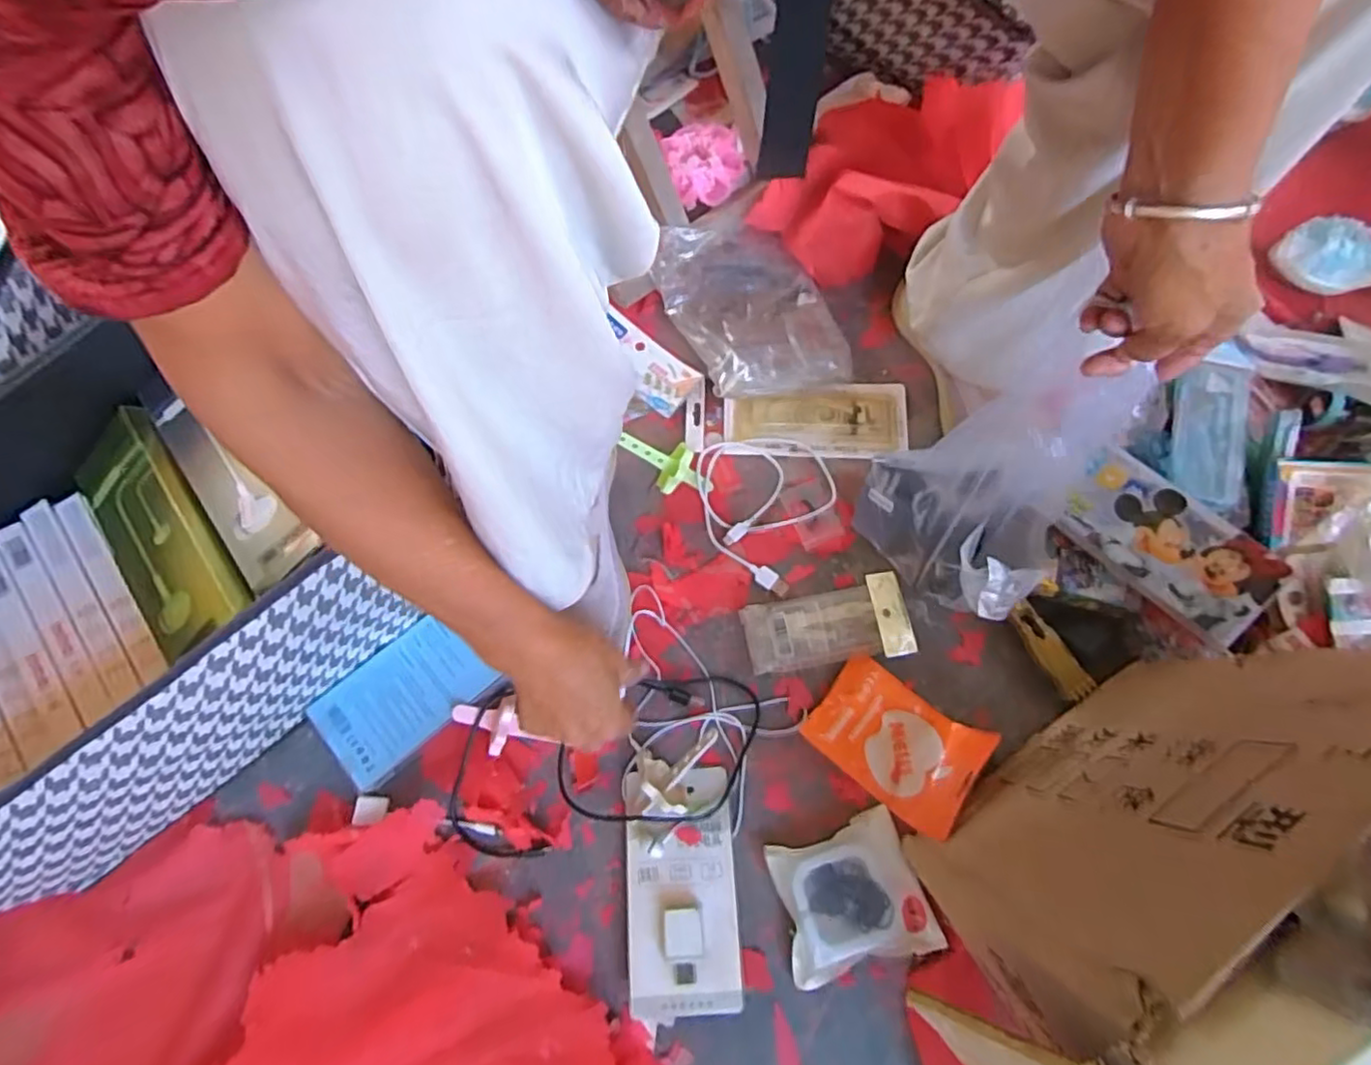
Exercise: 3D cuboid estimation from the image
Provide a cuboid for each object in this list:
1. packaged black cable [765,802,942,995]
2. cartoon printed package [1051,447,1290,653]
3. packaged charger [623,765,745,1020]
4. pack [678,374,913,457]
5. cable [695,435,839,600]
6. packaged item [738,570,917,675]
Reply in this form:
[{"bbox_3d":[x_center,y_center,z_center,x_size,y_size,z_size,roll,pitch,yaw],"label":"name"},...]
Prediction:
[{"bbox_3d":[0.124,0.277,0.489,0.106,0.017,0.100,-16,74,-5],"label":"packaged black cable"},{"bbox_3d":[0.383,0.007,0.512,0.089,0.023,0.154,-44,72,-4],"label":"cartoon printed package"},{"bbox_3d":[-0.004,0.268,0.486,0.082,0.024,0.163,-4,73,-2],"label":"packaged charger"},{"bbox_3d":[0.105,-0.106,0.605,0.205,0.011,0.075,1,73,0],"label":"pack"},{"bbox_3d":[0.065,-0.033,0.580,0.124,0.016,0.137,28,75,8],"label":"cable"},{"bbox_3d":[0.121,0.081,0.550,0.138,0.023,0.066,-12,74,-4],"label":"packaged item"}]

